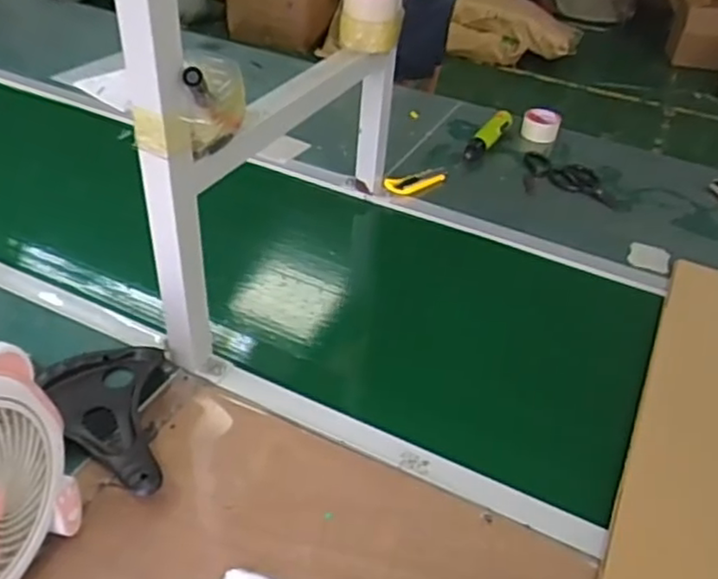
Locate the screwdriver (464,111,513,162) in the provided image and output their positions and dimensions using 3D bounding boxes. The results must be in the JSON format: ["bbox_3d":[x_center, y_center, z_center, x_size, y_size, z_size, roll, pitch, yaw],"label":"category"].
[{"bbox_3d":[0.278,-0.327,1.449,0.054,0.049,0.204,21,42,20],"label":"screwdriver"}]

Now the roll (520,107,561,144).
[{"bbox_3d":[0.399,-0.360,1.475,0.080,0.043,0.088,3,39,-2],"label":"roll"}]

